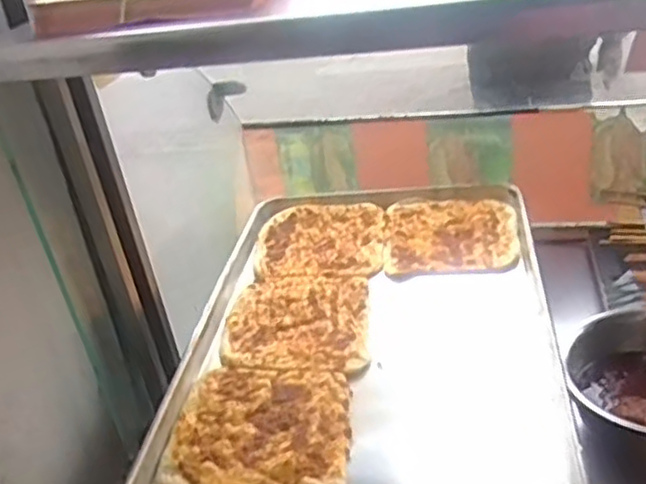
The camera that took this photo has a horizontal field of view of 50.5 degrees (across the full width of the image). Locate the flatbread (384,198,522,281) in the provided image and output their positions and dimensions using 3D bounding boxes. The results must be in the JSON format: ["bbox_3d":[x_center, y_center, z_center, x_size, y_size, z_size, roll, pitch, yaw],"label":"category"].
[{"bbox_3d":[0.178,-0.017,0.961,0.176,0.018,0.195,-4,29,8],"label":"flatbread"}]

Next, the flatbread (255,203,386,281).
[{"bbox_3d":[-0.004,-0.005,0.990,0.179,0.018,0.184,-3,29,9],"label":"flatbread"}]

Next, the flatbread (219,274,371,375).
[{"bbox_3d":[-0.033,0.096,0.836,0.174,0.010,0.189,-5,29,6],"label":"flatbread"}]

